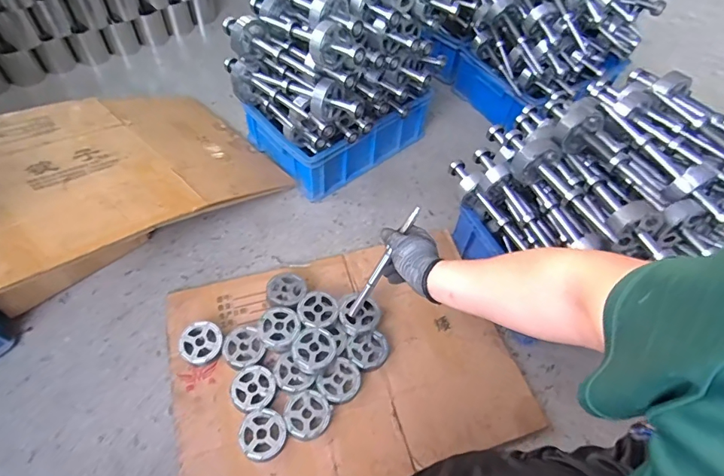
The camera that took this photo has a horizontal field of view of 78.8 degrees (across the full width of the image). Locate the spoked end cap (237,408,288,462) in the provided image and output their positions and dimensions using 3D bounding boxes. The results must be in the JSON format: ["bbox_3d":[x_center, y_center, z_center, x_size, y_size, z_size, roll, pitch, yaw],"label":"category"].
[{"bbox_3d":[-0.165,0.330,0.737,0.078,0.034,0.075,2,55,-3],"label":"spoked end cap"}]

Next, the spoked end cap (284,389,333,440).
[{"bbox_3d":[-0.094,0.306,0.761,0.076,0.029,0.075,2,55,-3],"label":"spoked end cap"}]

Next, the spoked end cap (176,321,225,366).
[{"bbox_3d":[-0.297,0.191,0.812,0.083,0.017,0.077,2,61,-4],"label":"spoked end cap"}]

